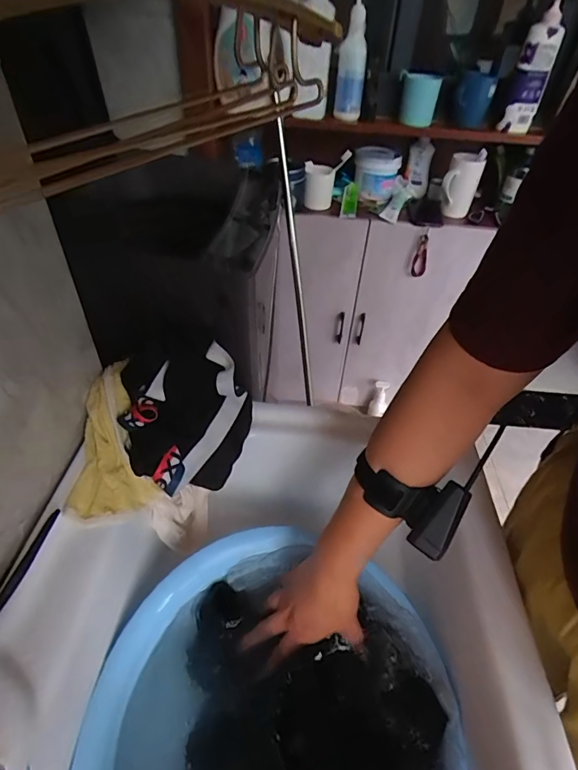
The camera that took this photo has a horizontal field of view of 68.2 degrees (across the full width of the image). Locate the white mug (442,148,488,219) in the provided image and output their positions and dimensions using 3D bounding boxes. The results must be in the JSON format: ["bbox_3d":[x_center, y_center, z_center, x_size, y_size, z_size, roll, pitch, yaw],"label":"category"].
[{"bbox_3d":[0.452,-0.523,1.122,0.081,0.161,0.073,20,46,17],"label":"white mug"}]

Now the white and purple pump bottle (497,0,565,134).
[{"bbox_3d":[0.539,-0.699,0.931,0.070,0.246,0.058,19,46,15],"label":"white and purple pump bottle"}]

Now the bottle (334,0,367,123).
[{"bbox_3d":[0.144,-0.740,0.956,0.064,0.245,0.066,8,44,5],"label":"bottle"}]

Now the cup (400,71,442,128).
[{"bbox_3d":[0.302,-0.675,1.004,0.092,0.101,0.093,12,44,8],"label":"cup"}]

